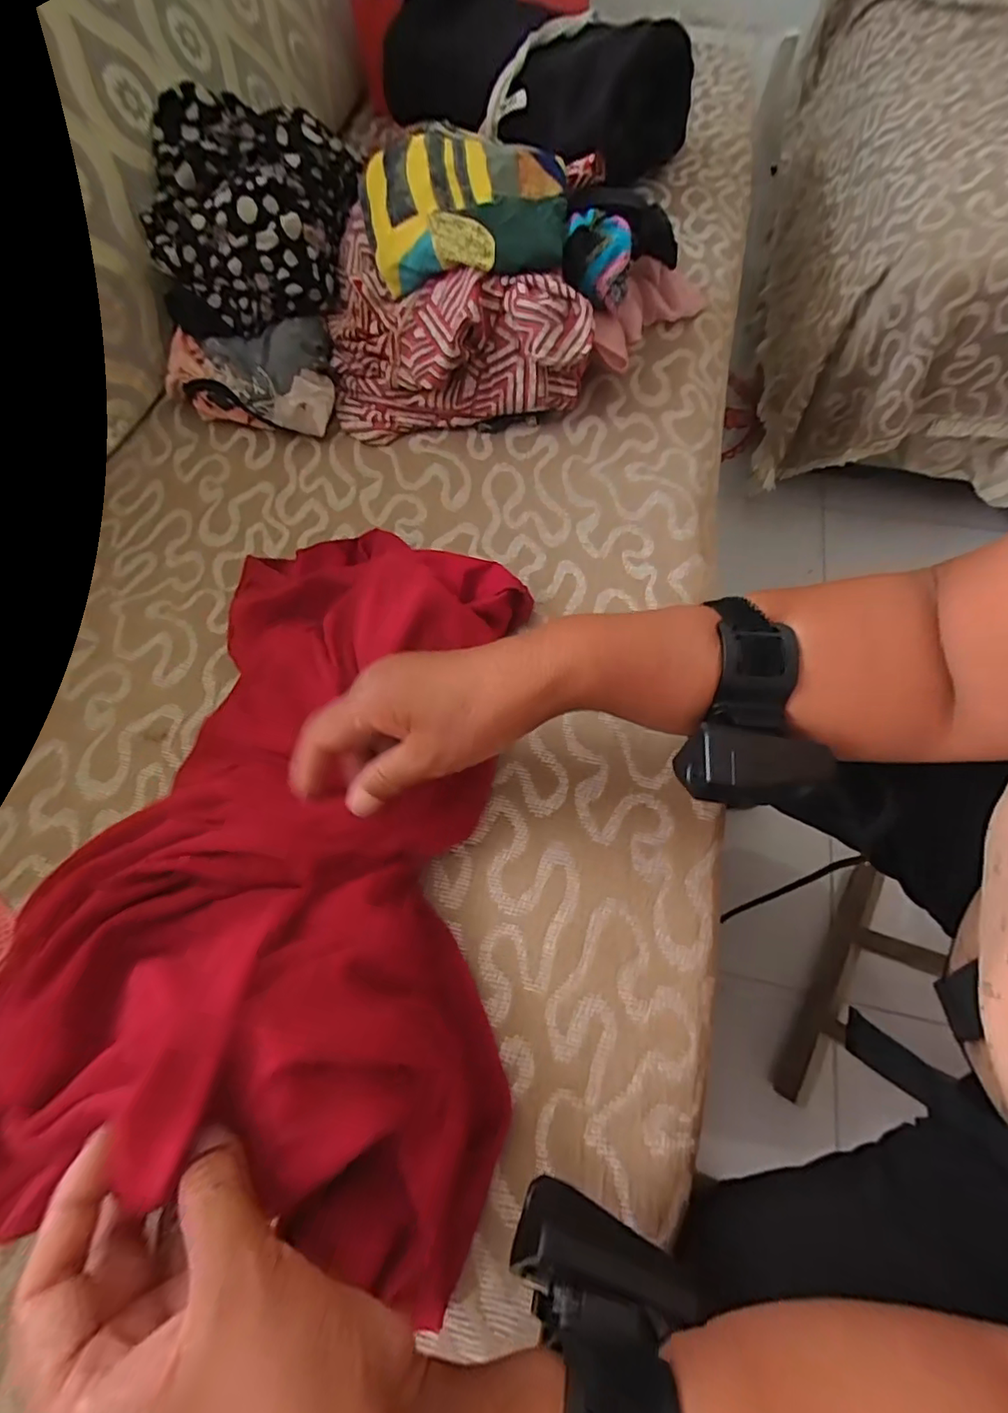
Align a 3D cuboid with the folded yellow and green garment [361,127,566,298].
[{"bbox_3d":[-0.033,-0.388,0.425,0.154,0.049,0.125,-2,65,1],"label":"folded yellow and green garment"}]

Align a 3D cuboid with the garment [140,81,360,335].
[{"bbox_3d":[-0.219,-0.437,0.489,0.161,0.106,0.190,-2,65,1],"label":"garment"}]

